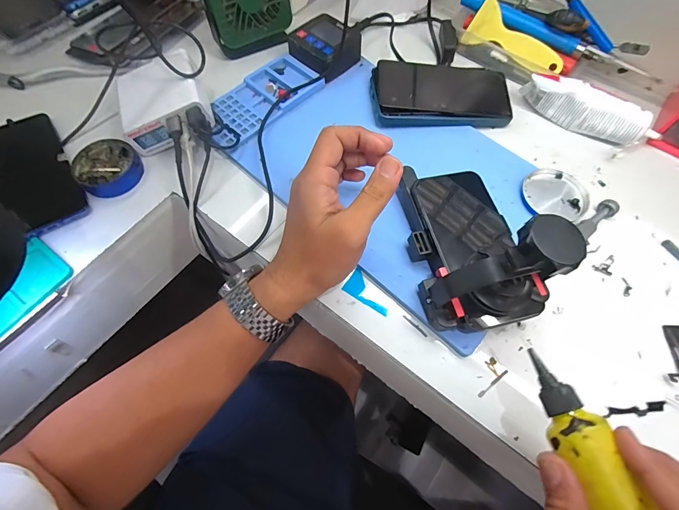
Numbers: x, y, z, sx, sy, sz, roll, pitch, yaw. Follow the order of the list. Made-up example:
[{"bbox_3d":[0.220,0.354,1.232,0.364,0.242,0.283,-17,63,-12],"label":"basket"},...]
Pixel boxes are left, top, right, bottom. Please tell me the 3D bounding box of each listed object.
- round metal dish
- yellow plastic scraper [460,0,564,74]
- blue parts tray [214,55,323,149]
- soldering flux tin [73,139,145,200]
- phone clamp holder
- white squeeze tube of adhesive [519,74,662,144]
[{"bbox_3d":[0.221,-0.065,0.358,0.063,0.007,0.058,-2,66,4],"label":"round metal dish"},{"bbox_3d":[0.219,-0.267,0.425,0.122,0.052,0.005,33,29,15],"label":"yellow plastic scraper"},{"bbox_3d":[-0.090,-0.182,0.406,0.070,0.018,0.152,42,71,18],"label":"blue parts tray"},{"bbox_3d":[-0.240,-0.092,0.360,0.057,0.017,0.059,0,64,-1],"label":"soldering flux tin"},{"bbox_3d":[0.108,-0.022,0.286,0.091,0.123,0.147,-6,64,-4],"label":"phone clamp holder"},{"bbox_3d":[0.284,-0.165,0.396,0.146,0.043,0.033,32,68,14],"label":"white squeeze tube of adhesive"}]

